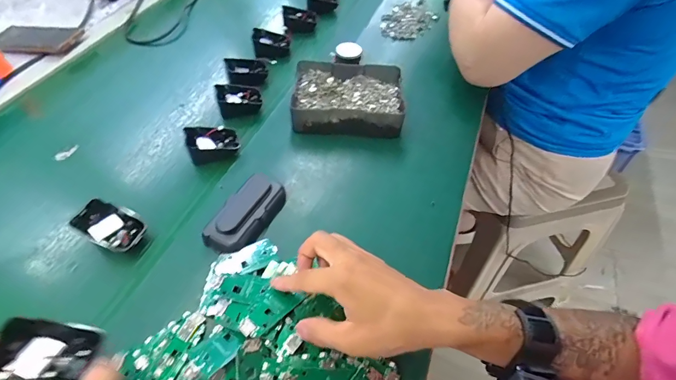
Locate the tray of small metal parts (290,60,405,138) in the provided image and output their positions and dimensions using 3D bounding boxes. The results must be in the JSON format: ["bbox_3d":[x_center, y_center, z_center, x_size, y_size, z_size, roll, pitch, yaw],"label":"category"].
[{"bbox_3d":[0.015,-0.136,0.554,0.158,0.046,0.123,1,51,1],"label":"tray of small metal parts"}]

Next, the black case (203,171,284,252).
[{"bbox_3d":[-0.103,0.027,0.425,0.048,0.029,0.102,20,54,15],"label":"black case"}]

